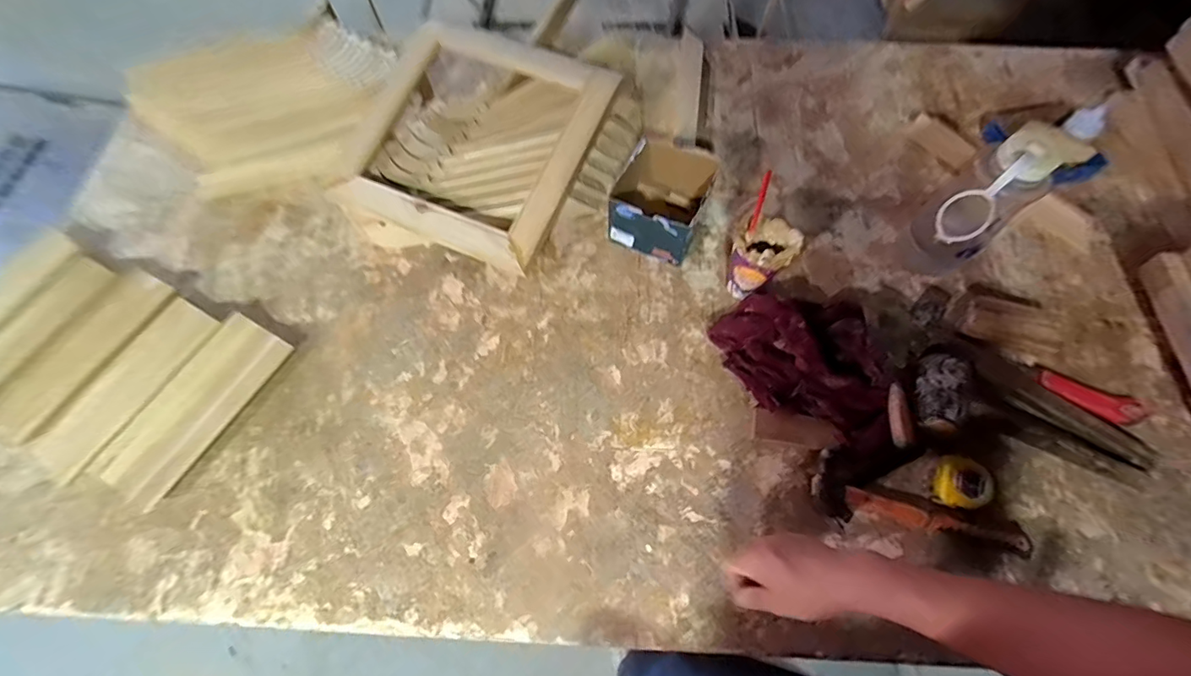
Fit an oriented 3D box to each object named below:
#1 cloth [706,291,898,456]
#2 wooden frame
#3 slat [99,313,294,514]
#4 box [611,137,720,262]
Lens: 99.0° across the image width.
[{"bbox_3d":[0.323,0.034,0.741,0.188,0.076,0.273,-38,73,-15],"label":"cloth"},{"bbox_3d":[-0.204,-0.350,0.837,0.401,0.054,0.409,22,75,14],"label":"wooden frame"},{"bbox_3d":[-0.553,0.099,0.715,0.089,0.008,0.267,32,69,-9],"label":"slat"},{"bbox_3d":[0.110,-0.220,0.820,0.137,0.117,0.151,23,69,8],"label":"box"}]

